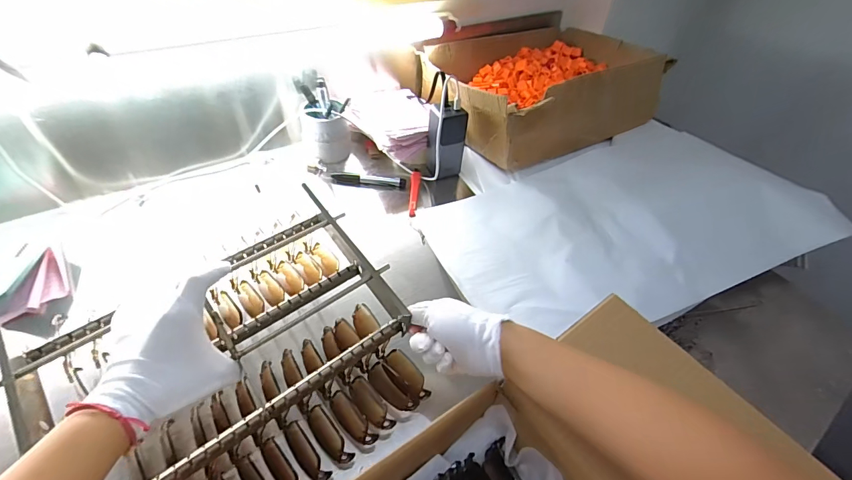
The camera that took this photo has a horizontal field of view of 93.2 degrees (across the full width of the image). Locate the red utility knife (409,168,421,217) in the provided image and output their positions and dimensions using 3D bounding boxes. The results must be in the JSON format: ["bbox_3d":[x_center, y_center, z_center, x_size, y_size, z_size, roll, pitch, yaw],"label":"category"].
[{"bbox_3d":[-0.020,-0.087,0.722,0.018,0.007,0.120,4,45,-1],"label":"red utility knife"}]

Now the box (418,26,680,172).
[{"bbox_3d":[0.238,-0.345,0.855,0.491,0.130,0.339,-21,50,-24],"label":"box"}]

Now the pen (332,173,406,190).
[{"bbox_3d":[-0.105,-0.109,0.735,0.133,0.014,0.023,8,45,2],"label":"pen"}]

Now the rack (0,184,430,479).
[{"bbox_3d":[-0.183,0.127,0.406,0.306,0.117,0.252,-30,58,-27],"label":"rack"}]

